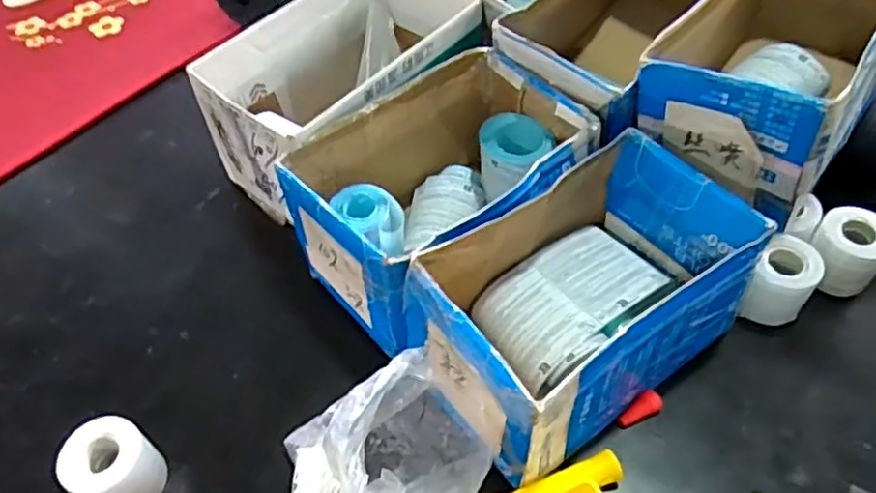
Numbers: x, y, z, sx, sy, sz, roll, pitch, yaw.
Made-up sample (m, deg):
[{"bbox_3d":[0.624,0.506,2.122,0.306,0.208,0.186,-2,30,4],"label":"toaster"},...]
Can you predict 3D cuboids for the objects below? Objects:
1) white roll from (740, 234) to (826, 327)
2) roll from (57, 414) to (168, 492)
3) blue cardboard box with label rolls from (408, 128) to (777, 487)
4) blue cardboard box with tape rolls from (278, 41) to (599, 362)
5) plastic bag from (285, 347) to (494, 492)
[{"bbox_3d":[0.329,0.038,0.646,0.056,0.065,0.066,31,59,24],"label":"white roll"},{"bbox_3d":[-0.274,0.189,0.571,0.065,0.067,0.065,-1,52,2],"label":"roll"},{"bbox_3d":[0.125,0.046,0.587,0.269,0.136,0.163,-31,57,-20],"label":"blue cardboard box with label rolls"},{"bbox_3d":[0.002,-0.055,0.662,0.266,0.123,0.187,-36,58,-23],"label":"blue cardboard box with tape rolls"},{"bbox_3d":[-0.044,0.182,0.538,0.153,0.121,0.135,-16,53,-9],"label":"plastic bag"}]

